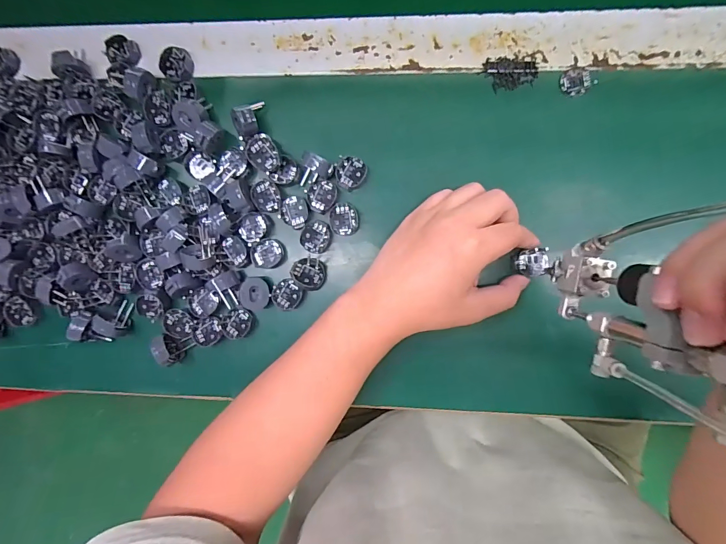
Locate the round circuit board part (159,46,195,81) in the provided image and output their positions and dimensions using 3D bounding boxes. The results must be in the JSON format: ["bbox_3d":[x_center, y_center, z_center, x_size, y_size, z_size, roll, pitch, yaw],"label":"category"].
[{"bbox_3d":[-0.168,-0.186,0.341,0.026,0.006,0.029,3,92,3],"label":"round circuit board part"}]

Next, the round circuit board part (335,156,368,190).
[{"bbox_3d":[-0.010,-0.087,0.332,0.025,0.010,0.029,43,94,1],"label":"round circuit board part"}]

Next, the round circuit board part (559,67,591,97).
[{"bbox_3d":[0.180,-0.161,0.318,0.024,0.004,0.023,0,92,3],"label":"round circuit board part"}]

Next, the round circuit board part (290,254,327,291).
[{"bbox_3d":[-0.047,0.002,0.334,0.026,0.012,0.029,-34,90,4],"label":"round circuit board part"}]

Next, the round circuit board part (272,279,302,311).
[{"bbox_3d":[-0.067,0.020,0.340,0.025,0.008,0.028,0,92,3],"label":"round circuit board part"}]

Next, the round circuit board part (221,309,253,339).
[{"bbox_3d":[-0.114,0.047,0.344,0.024,0.006,0.028,39,94,1],"label":"round circuit board part"}]

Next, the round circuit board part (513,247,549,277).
[{"bbox_3d":[0.143,-0.008,0.320,0.027,0.010,0.023,-10,92,3],"label":"round circuit board part"}]

